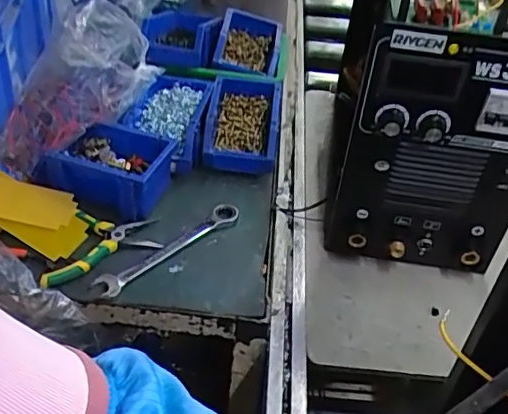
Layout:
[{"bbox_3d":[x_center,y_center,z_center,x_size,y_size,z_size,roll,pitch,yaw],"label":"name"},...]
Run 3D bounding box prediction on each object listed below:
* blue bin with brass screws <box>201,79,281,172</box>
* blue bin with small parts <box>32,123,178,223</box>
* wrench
[{"bbox_3d":[-0.018,-0.125,0.835,0.105,0.062,0.163,5,40,0],"label":"blue bin with brass screws"},{"bbox_3d":[-0.194,-0.054,0.728,0.157,0.065,0.120,11,40,7],"label":"blue bin with small parts"},{"bbox_3d":[-0.099,0.049,0.671,0.204,0.014,0.032,-30,51,-35],"label":"wrench"}]

